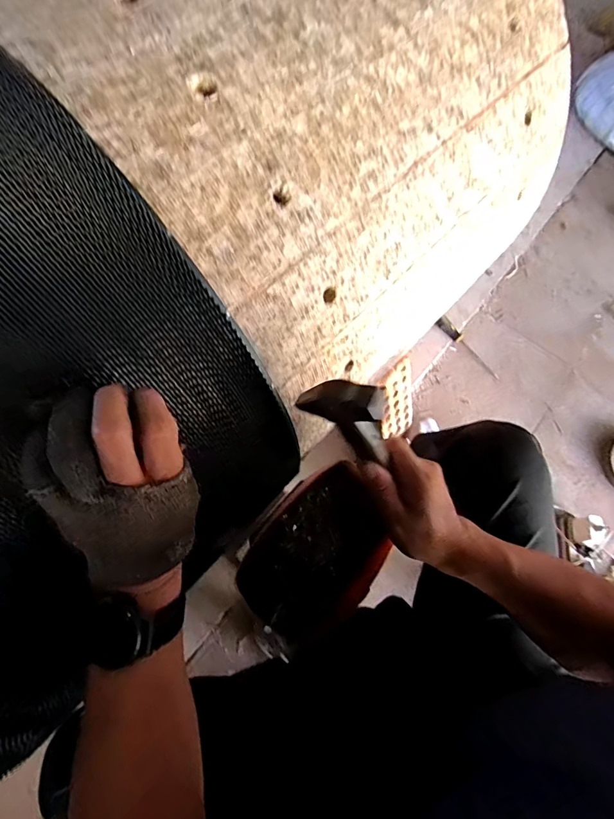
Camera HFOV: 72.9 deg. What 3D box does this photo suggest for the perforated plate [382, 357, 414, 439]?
[{"bbox_3d":[0.193,-0.009,0.890,0.104,0.215,0.009,-40,51,-21],"label":"perforated plate"}]

